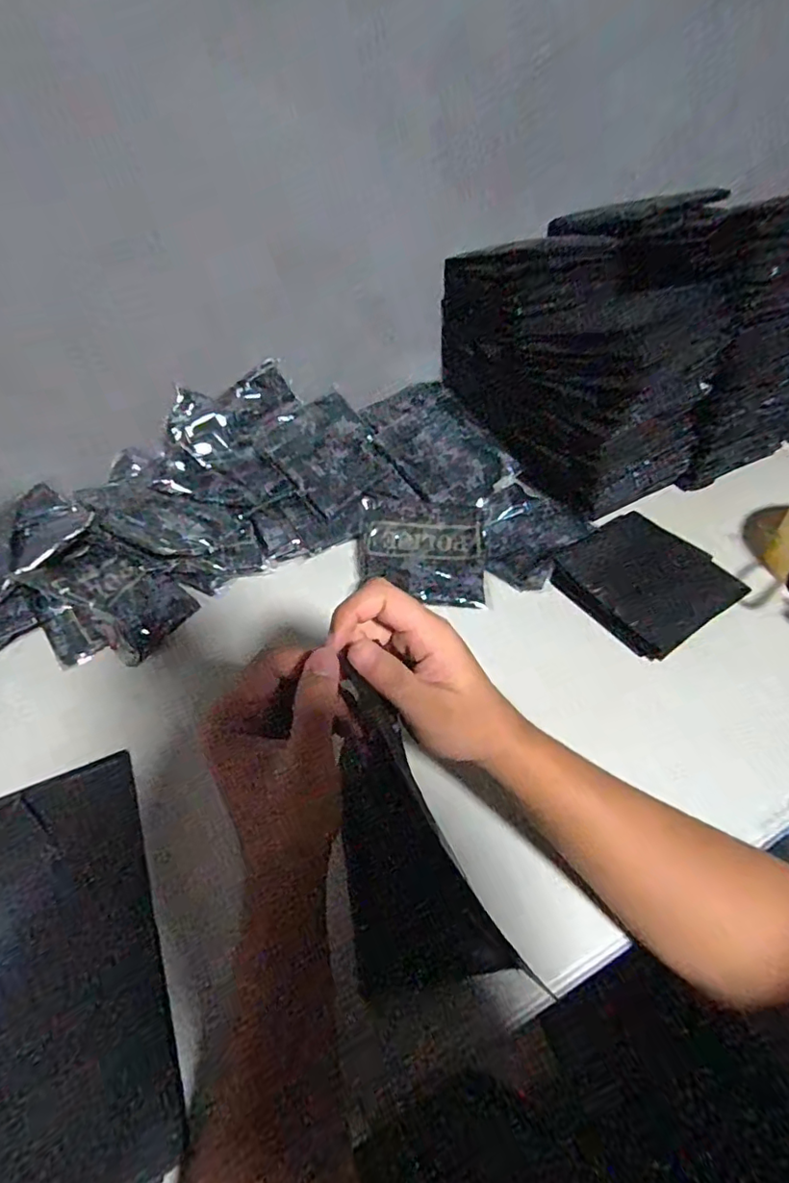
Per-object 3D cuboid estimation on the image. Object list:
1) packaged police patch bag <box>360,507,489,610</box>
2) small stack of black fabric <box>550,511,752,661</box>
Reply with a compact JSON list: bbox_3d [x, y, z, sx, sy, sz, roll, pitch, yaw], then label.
[{"bbox_3d":[0.031,-0.038,0.575,0.130,0.010,0.116,3,64,0],"label":"packaged police patch bag"},{"bbox_3d":[0.252,-0.016,0.544,0.139,0.024,0.139,-32,56,-23],"label":"small stack of black fabric"}]

